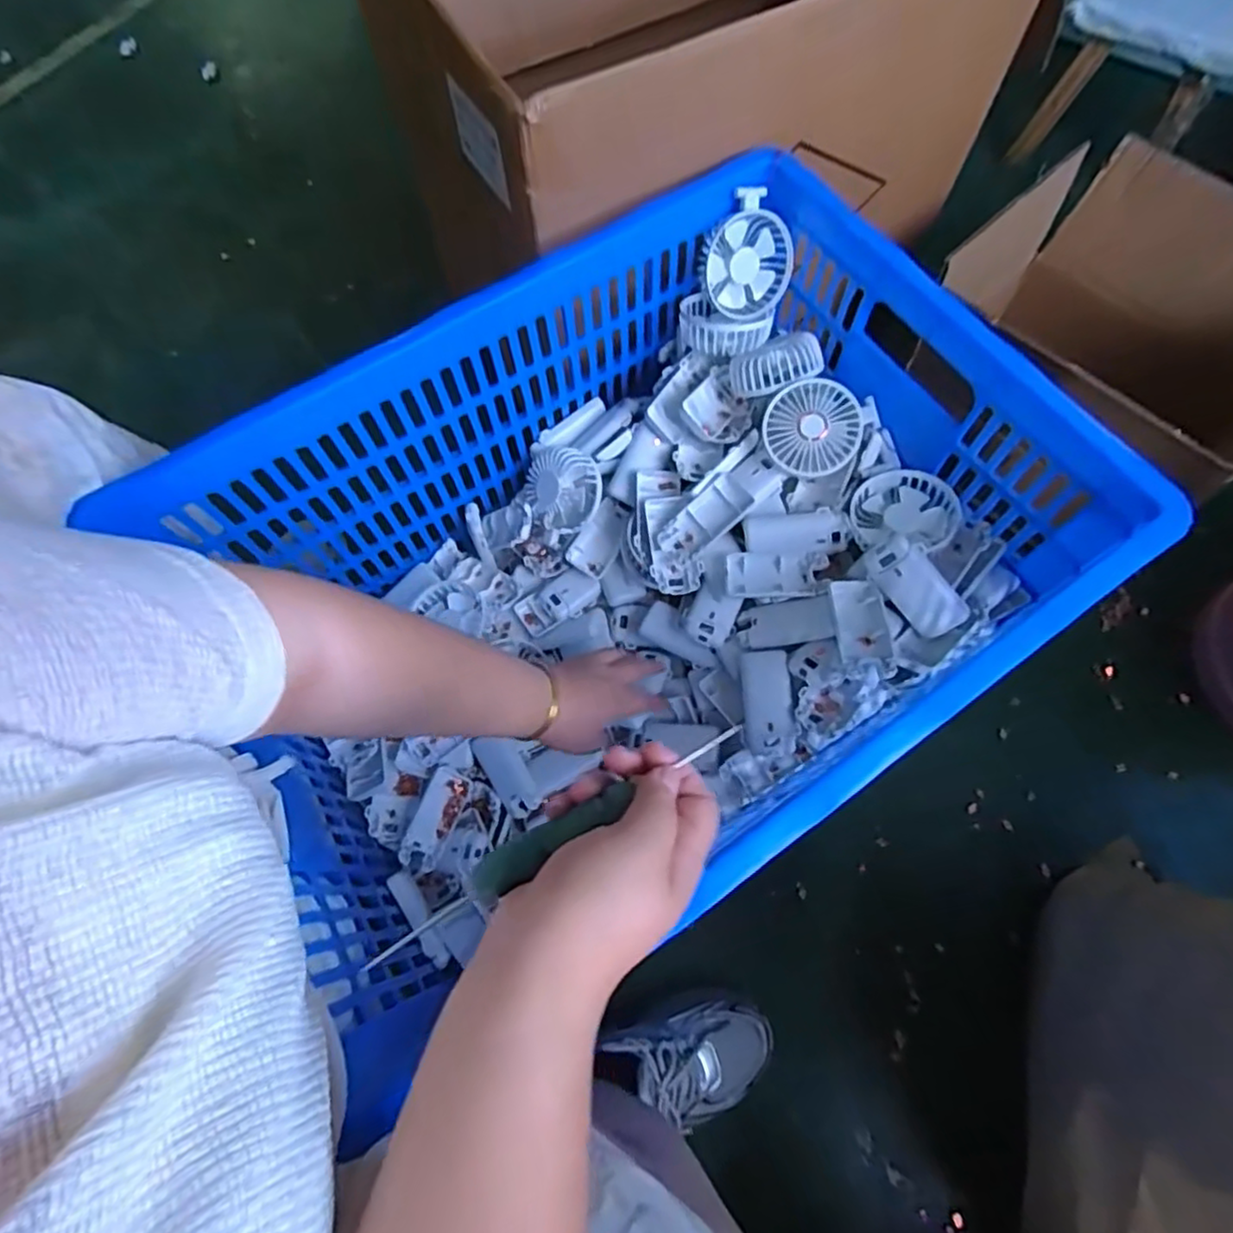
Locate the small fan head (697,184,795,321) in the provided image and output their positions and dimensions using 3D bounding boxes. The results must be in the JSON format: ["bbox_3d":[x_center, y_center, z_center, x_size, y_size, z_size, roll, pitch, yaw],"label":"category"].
[{"bbox_3d":[0.118,-0.329,0.619,0.085,0.092,0.040,22,28,-27],"label":"small fan head"}]

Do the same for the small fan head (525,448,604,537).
[{"bbox_3d":[-0.061,-0.134,0.695,0.087,0.042,0.082,30,94,26],"label":"small fan head"}]

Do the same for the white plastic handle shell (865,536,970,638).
[{"bbox_3d":[0.252,-0.024,0.568,0.032,0.037,0.091,-42,92,-13],"label":"white plastic handle shell"}]

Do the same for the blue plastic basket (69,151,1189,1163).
[{"bbox_3d":[0.005,-0.020,0.585,0.625,0.280,0.449,-32,72,-9],"label":"blue plastic basket"}]

